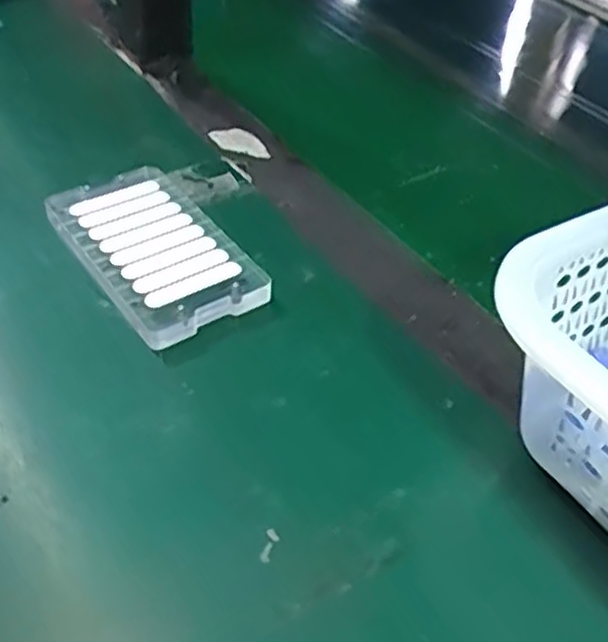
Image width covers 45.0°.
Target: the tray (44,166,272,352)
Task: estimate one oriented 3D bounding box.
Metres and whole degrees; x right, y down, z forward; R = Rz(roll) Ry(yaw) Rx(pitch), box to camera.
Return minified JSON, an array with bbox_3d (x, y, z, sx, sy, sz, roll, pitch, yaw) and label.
[{"bbox_3d":[-0.080,-0.039,0.388,0.071,0.013,0.129,-26,52,-29],"label":"tray"}]

